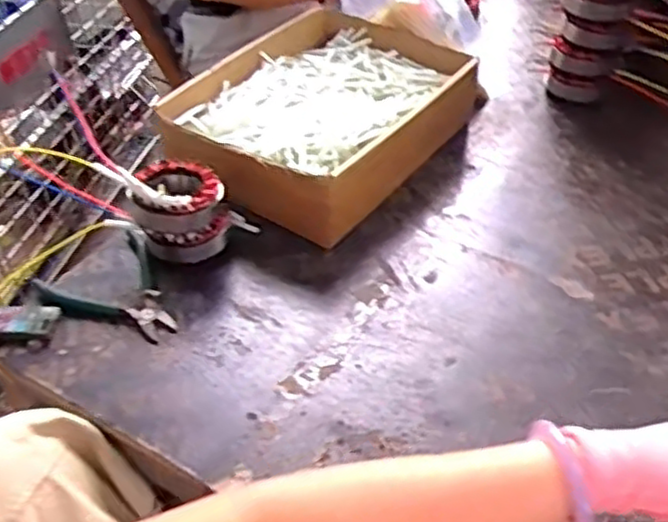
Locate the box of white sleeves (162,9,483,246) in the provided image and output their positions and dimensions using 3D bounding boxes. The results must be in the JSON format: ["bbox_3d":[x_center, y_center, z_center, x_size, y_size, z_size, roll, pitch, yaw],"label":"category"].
[{"bbox_3d":[-0.015,-0.167,0.850,0.260,0.083,0.352,29,51,30],"label":"box of white sleeves"}]

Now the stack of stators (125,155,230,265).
[{"bbox_3d":[-0.154,-0.050,0.731,0.093,0.090,0.081,-10,43,-8],"label":"stack of stators"}]

